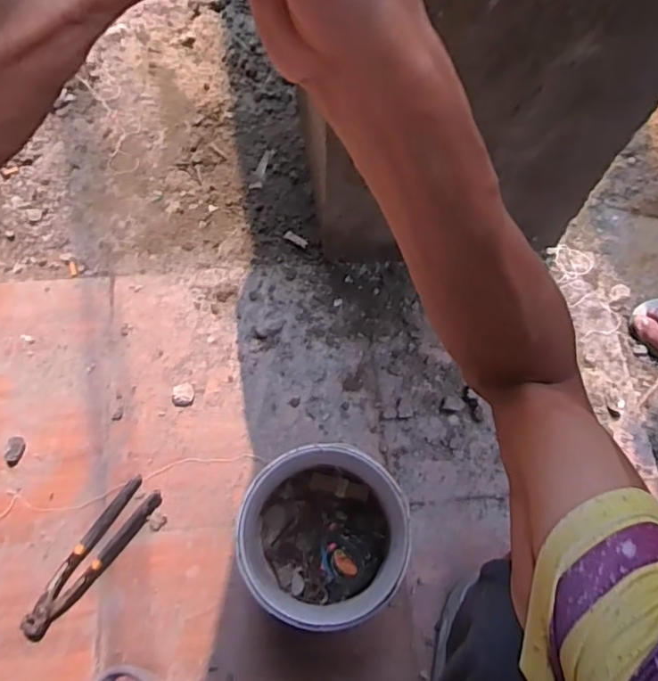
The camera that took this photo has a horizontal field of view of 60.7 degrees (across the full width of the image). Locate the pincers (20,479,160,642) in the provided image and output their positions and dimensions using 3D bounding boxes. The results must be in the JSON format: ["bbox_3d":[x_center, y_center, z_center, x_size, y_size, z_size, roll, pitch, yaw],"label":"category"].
[{"bbox_3d":[-0.317,0.281,0.740,0.055,0.021,0.219,37,73,12],"label":"pincers"}]

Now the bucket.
[{"bbox_3d":[-0.007,0.235,0.676,0.176,0.191,0.178,0,69,-1],"label":"bucket"}]

